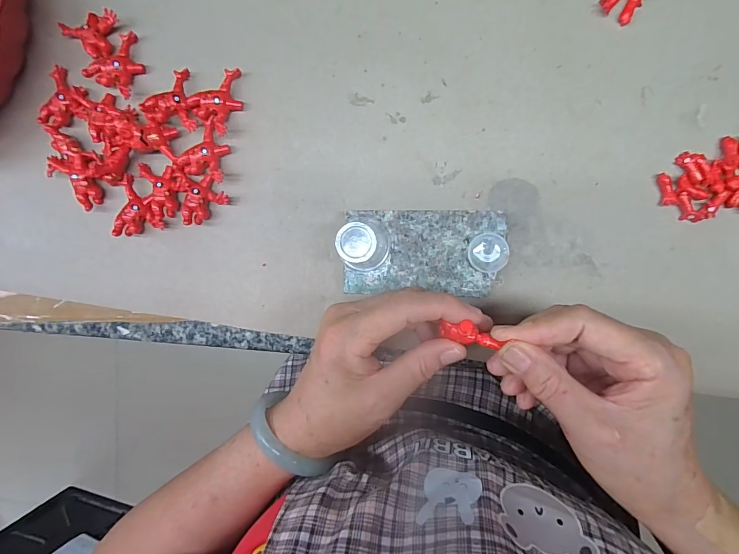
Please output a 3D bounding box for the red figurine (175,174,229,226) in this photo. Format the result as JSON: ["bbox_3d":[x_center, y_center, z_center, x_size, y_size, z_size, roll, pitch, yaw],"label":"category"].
[{"bbox_3d":[-0.128,-0.062,0.302,0.035,0.014,0.036,-12,91,8],"label":"red figurine"}]

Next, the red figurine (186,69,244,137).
[{"bbox_3d":[-0.111,-0.136,0.298,0.035,0.014,0.045,41,97,4],"label":"red figurine"}]

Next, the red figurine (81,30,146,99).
[{"bbox_3d":[-0.193,-0.167,0.303,0.032,0.016,0.046,30,96,5],"label":"red figurine"}]

